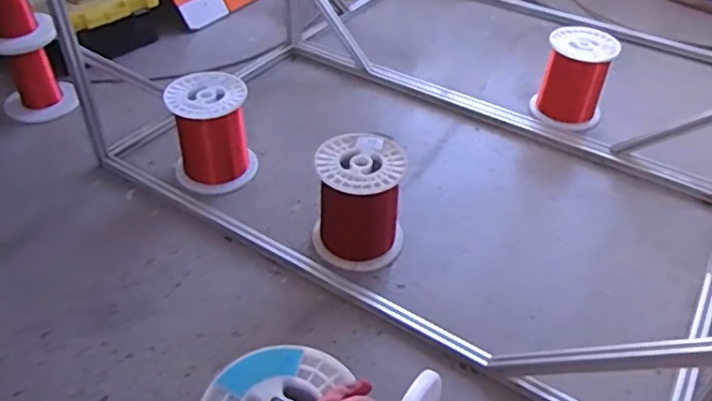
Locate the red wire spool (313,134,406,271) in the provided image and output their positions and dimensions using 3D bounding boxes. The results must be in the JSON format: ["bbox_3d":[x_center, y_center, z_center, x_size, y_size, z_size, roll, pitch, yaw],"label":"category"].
[{"bbox_3d":[0.008,-0.001,1.344,0.198,0.231,0.195,1,43,-1],"label":"red wire spool"}]

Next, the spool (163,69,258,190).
[{"bbox_3d":[-0.372,-0.176,1.524,0.200,0.238,0.186,1,43,-1],"label":"spool"}]

